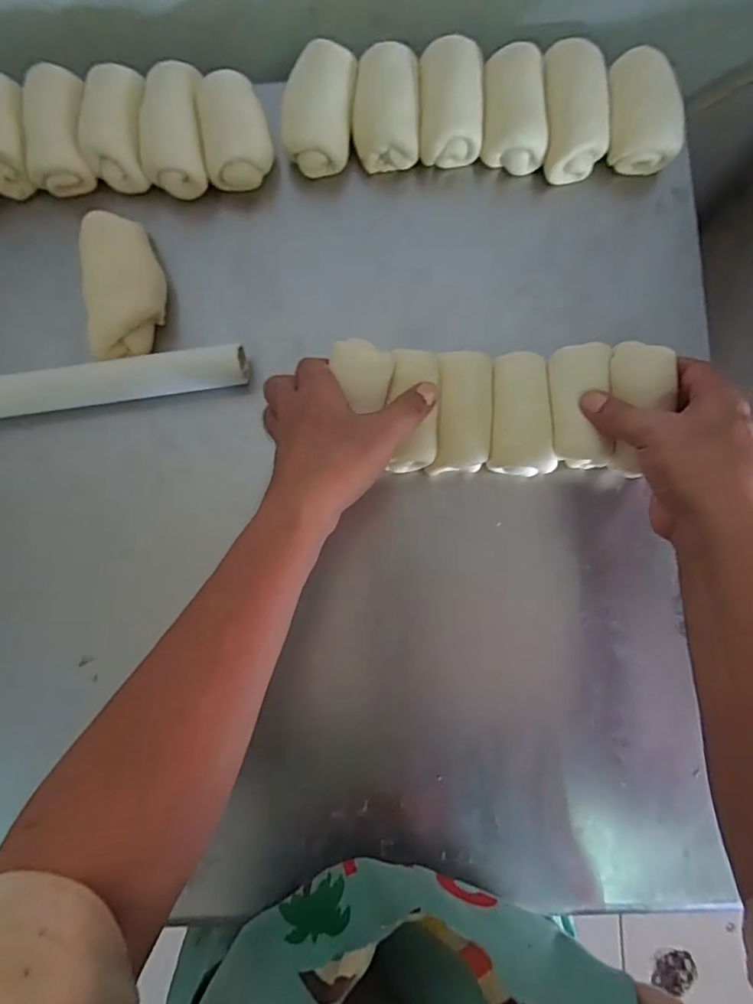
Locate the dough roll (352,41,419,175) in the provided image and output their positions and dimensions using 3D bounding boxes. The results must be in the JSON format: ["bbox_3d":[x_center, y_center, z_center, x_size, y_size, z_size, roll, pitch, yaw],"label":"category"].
[{"bbox_3d":[0.008,-0.321,0.437,0.053,0.059,0.078,-2,83,0],"label":"dough roll"}]

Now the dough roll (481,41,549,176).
[{"bbox_3d":[0.111,-0.321,0.439,0.050,0.052,0.089,-1,83,0],"label":"dough roll"}]

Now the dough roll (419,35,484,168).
[{"bbox_3d":[0.060,-0.323,0.439,0.049,0.055,0.084,-1,83,0],"label":"dough roll"}]

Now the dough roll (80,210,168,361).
[{"bbox_3d":[-0.204,-0.173,0.428,0.060,0.041,0.116,-8,83,0],"label":"dough roll"}]

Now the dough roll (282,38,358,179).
[{"bbox_3d":[-0.046,-0.319,0.438,0.053,0.059,0.081,9,84,1],"label":"dough roll"}]

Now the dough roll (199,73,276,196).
[{"bbox_3d":[-0.118,-0.304,0.441,0.057,0.052,0.081,-14,83,-1],"label":"dough roll"}]

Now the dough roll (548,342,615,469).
[{"bbox_3d":[0.151,-0.072,0.394,0.042,0.031,0.089,-1,90,0],"label":"dough roll"}]

